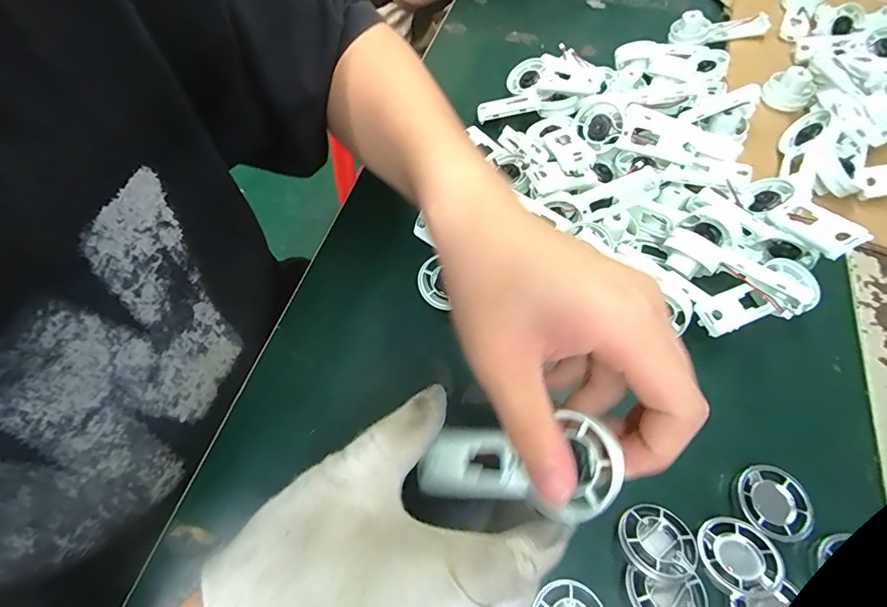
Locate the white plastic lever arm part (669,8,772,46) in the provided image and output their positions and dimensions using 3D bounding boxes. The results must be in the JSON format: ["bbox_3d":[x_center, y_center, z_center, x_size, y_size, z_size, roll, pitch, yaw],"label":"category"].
[{"bbox_3d":[0.293,-0.292,0.475,0.093,0.027,0.029,2,61,1],"label":"white plastic lever arm part"}]

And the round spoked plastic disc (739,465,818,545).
[{"bbox_3d":[0.188,0.115,0.256,0.038,0.013,0.037,0,61,0],"label":"round spoked plastic disc"}]

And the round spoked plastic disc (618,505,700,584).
[{"bbox_3d":[0.115,0.128,0.240,0.037,0.008,0.038,-20,48,-31],"label":"round spoked plastic disc"}]

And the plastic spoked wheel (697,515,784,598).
[{"bbox_3d":[0.156,0.133,0.236,0.039,0.009,0.036,6,61,3],"label":"plastic spoked wheel"}]

